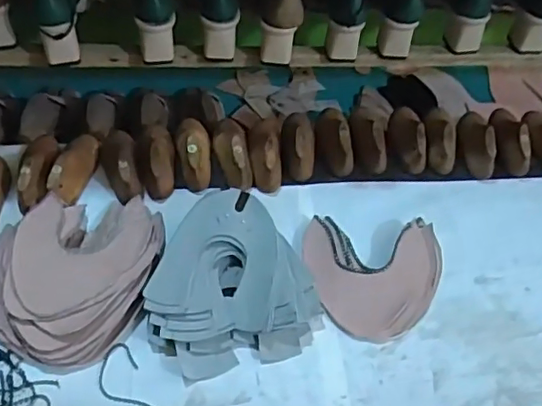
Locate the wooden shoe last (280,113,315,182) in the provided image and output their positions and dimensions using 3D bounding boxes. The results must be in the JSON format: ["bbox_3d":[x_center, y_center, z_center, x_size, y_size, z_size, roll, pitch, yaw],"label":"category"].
[{"bbox_3d":[0.039,-0.100,0.868,0.046,0.054,0.136,0,52,-4],"label":"wooden shoe last"}]

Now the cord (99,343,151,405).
[{"bbox_3d":[-0.146,0.228,0.634,0.049,0.004,0.162,-32,61,-25],"label":"cord"}]

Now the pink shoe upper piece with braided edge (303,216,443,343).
[{"bbox_3d":[0.137,0.096,0.751,0.181,0.020,0.169,3,52,-1],"label":"pink shoe upper piece with braided edge"}]

